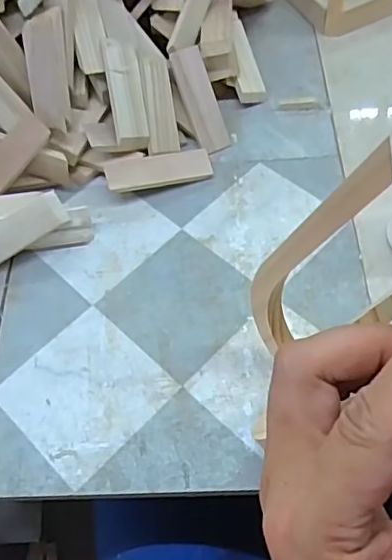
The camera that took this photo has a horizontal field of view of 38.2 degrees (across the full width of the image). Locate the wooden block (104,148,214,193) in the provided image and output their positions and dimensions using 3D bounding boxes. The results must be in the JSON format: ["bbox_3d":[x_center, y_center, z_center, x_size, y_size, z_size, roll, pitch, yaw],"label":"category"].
[{"bbox_3d":[-0.035,-0.103,0.525,0.098,0.009,0.036,-12,71,-16],"label":"wooden block"}]

